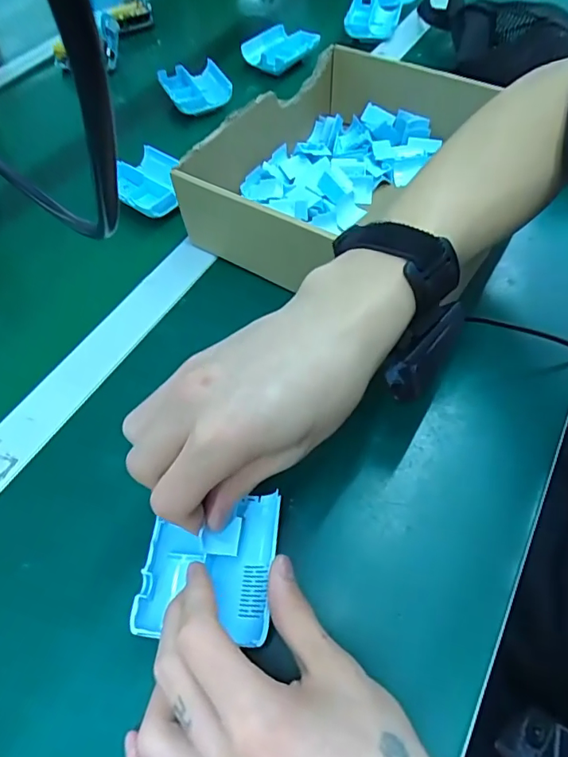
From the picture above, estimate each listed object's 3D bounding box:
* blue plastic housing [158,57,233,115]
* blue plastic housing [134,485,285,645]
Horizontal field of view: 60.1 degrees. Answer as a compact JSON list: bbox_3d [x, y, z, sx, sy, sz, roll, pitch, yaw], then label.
[{"bbox_3d":[-0.103,-0.343,0.577,0.068,0.019,0.088,-22,58,-12],"label":"blue plastic housing"},{"bbox_3d":[-0.039,0.099,0.267,0.067,0.029,0.076,3,57,5],"label":"blue plastic housing"}]

